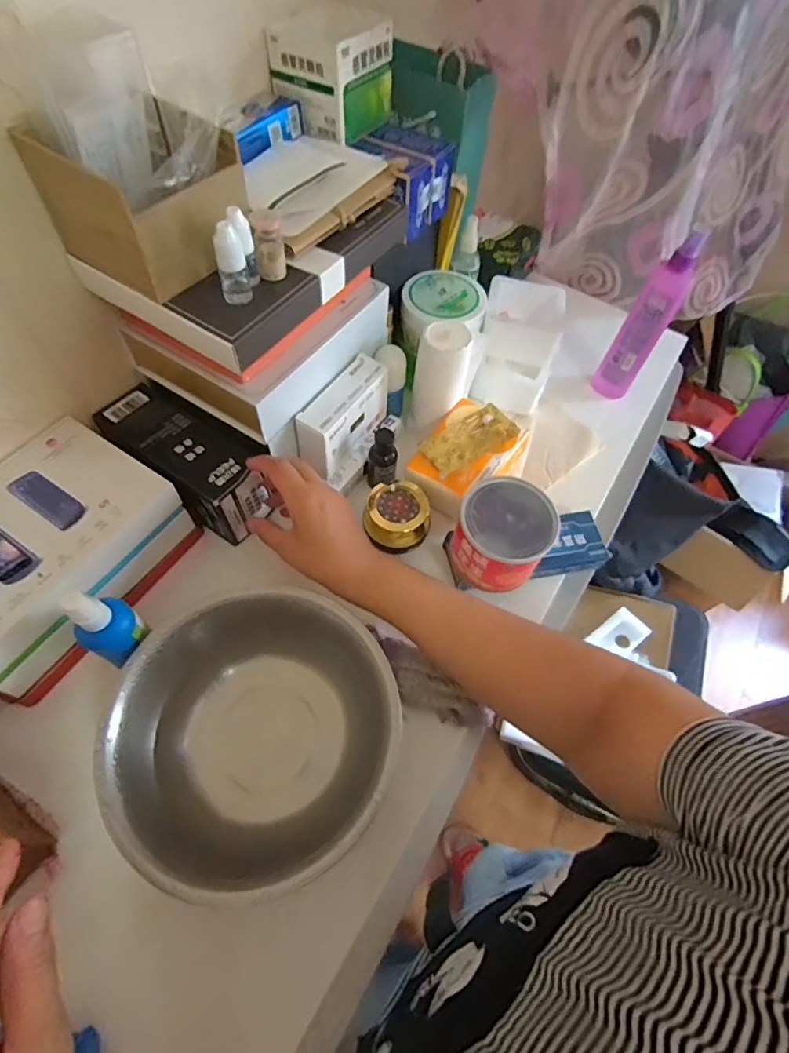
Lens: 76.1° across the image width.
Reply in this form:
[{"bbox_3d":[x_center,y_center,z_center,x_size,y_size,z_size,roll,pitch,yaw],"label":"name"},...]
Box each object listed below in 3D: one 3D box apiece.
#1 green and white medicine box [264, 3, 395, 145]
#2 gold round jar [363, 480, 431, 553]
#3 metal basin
[{"bbox_3d":[-0.056,-0.421,0.466,0.085,0.070,0.099,32,63,14],"label":"green and white medicine box"},{"bbox_3d":[0.005,-0.012,0.497,0.061,0.050,0.058,2,60,-3],"label":"gold round jar"},{"bbox_3d":[-0.102,0.161,0.391,0.197,0.083,0.197,2,60,-3],"label":"metal basin"}]

